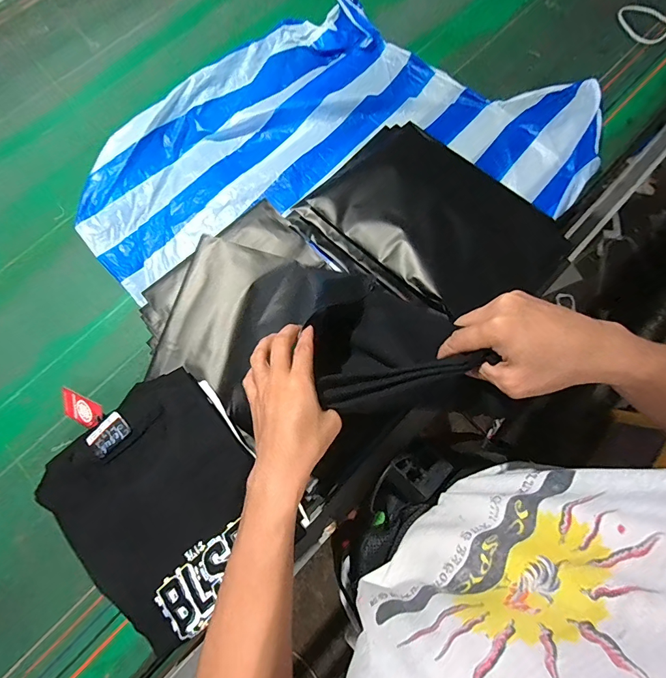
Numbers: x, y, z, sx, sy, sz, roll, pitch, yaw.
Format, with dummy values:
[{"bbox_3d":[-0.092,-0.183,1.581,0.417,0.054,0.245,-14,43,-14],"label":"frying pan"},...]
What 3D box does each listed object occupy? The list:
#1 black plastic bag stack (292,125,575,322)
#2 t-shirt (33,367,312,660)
[{"bbox_3d":[0.154,-0.176,0.615,0.363,0.079,0.268,42,80,10],"label":"black plastic bag stack"},{"bbox_3d":[-0.214,0.208,0.504,0.269,0.046,0.245,43,80,10],"label":"t-shirt"}]

